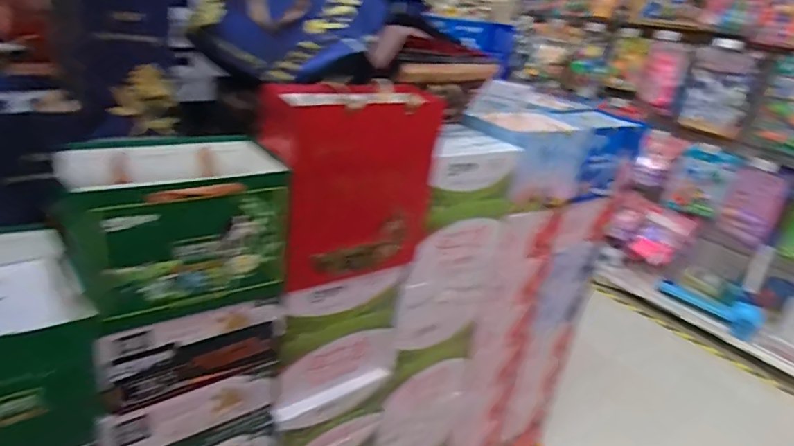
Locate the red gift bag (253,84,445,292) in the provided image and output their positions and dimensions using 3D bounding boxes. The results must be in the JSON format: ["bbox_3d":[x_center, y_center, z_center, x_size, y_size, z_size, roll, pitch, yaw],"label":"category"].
[{"bbox_3d":[-0.088,-0.071,0.939,0.300,0.309,0.141,-12,31,-37],"label":"red gift bag"}]

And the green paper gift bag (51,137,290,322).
[{"bbox_3d":[-0.341,-0.006,0.817,0.302,0.194,0.236,-8,28,-31],"label":"green paper gift bag"}]

